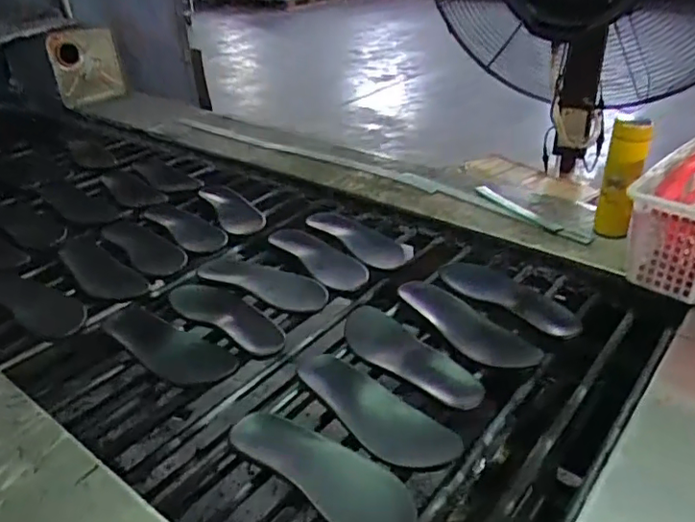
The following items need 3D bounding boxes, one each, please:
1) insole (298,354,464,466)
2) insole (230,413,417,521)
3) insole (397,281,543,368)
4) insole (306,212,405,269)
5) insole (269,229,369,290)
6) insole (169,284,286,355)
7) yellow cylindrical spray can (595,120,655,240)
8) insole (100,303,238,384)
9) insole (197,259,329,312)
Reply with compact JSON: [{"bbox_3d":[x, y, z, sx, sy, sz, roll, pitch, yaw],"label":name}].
[{"bbox_3d":[0.030,0.189,0.775,0.240,0.024,0.093,24,41,38],"label":"insole"},{"bbox_3d":[-0.031,0.254,0.711,0.240,0.015,0.095,26,40,20],"label":"insole"},{"bbox_3d":[0.185,0.096,0.940,0.084,0.032,0.245,-26,38,-32],"label":"insole"},{"bbox_3d":[0.022,-0.048,1.177,0.101,0.035,0.224,-29,39,-36],"label":"insole"},{"bbox_3d":[-0.061,-0.014,1.125,0.085,0.015,0.250,-26,38,-32],"label":"insole"},{"bbox_3d":[-0.199,0.085,0.989,0.258,0.009,0.094,21,39,34],"label":"insole"},{"bbox_3d":[0.485,-0.142,1.042,0.065,0.212,0.061,14,35,26],"label":"yellow cylindrical spray can"},{"bbox_3d":[-0.288,0.128,0.933,0.254,0.028,0.104,18,37,31],"label":"insole"},{"bbox_3d":[-0.159,0.030,1.064,0.259,0.013,0.086,15,35,27],"label":"insole"}]

